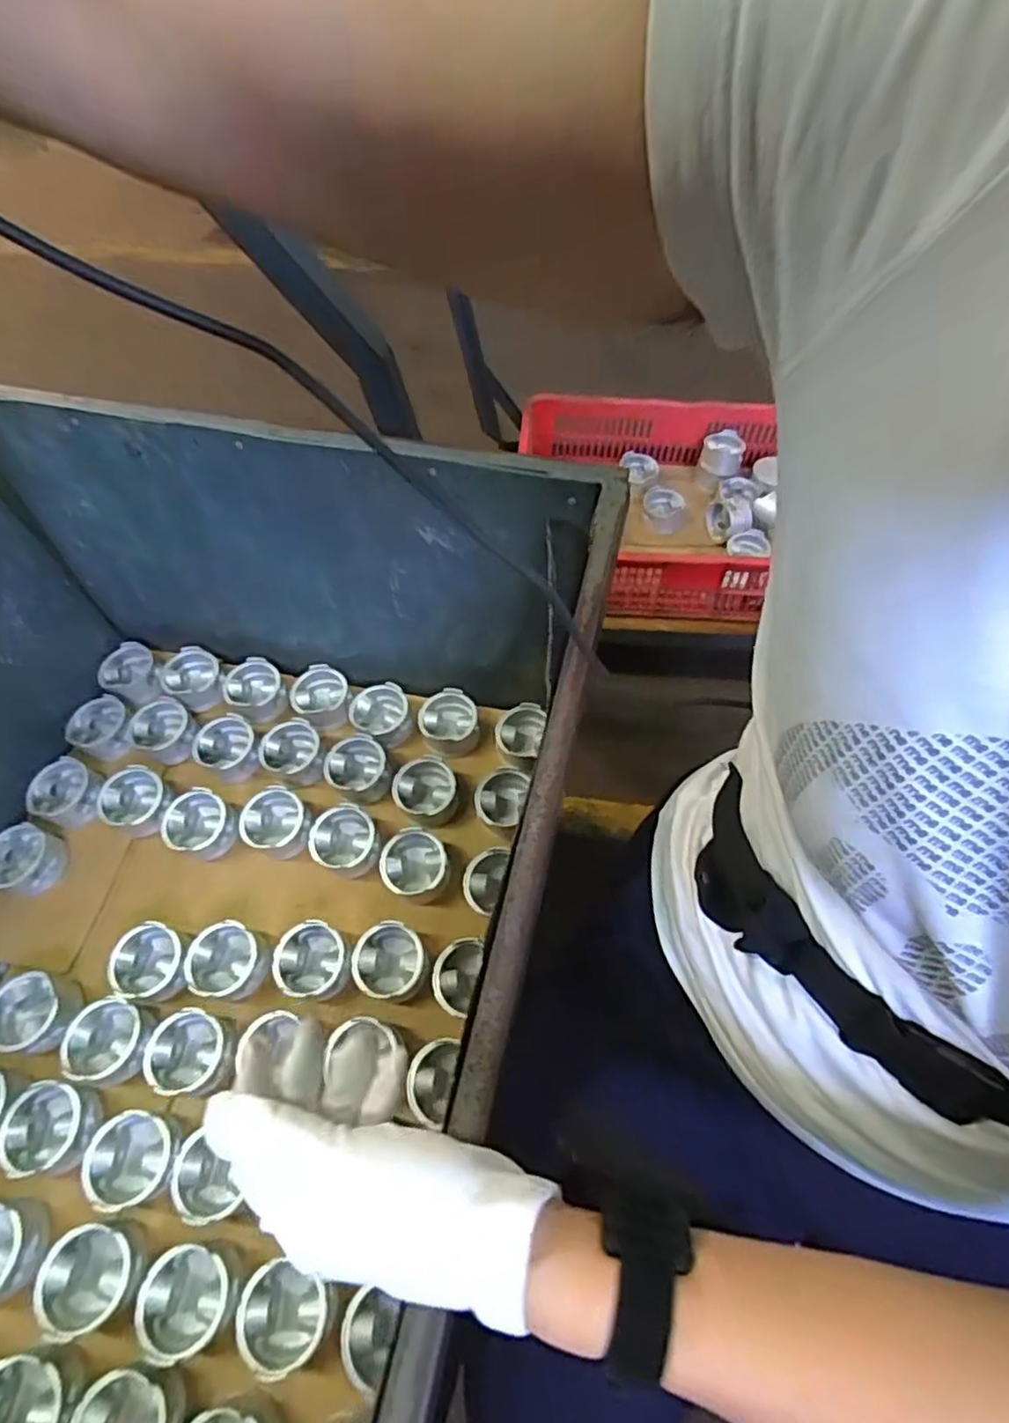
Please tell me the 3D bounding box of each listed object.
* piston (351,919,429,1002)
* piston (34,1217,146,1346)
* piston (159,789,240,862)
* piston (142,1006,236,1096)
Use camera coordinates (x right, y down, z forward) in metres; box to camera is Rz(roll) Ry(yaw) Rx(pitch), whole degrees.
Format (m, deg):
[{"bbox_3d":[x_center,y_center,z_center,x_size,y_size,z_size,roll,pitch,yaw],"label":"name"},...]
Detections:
[{"bbox_3d":[-0.127,0.281,0.732,0.077,0.039,0.077,0,59,1],"label":"piston"},{"bbox_3d":[-0.381,0.521,0.608,0.082,0.046,0.082,-15,60,-8],"label":"piston"},{"bbox_3d":[-0.382,0.152,0.839,0.081,0.066,0.076,0,59,1],"label":"piston"},{"bbox_3d":[-0.331,0.360,0.695,0.082,0.043,0.078,7,59,5],"label":"piston"}]

